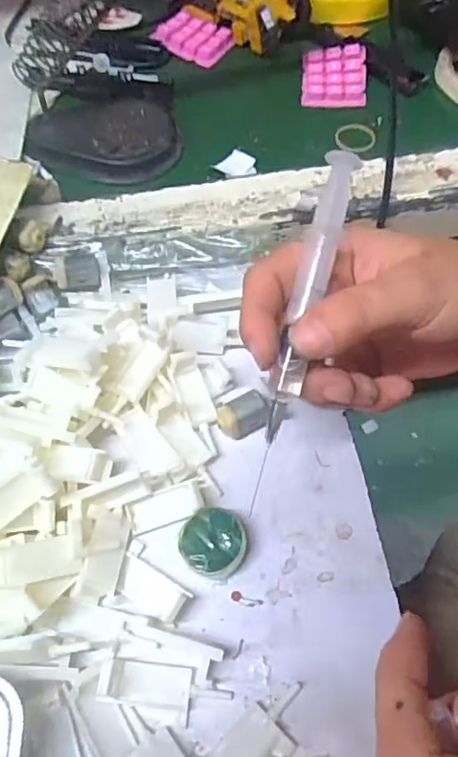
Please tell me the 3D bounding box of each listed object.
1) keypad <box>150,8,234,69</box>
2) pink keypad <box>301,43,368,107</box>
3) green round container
[{"bbox_3d":[-0.030,-0.291,0.486,0.055,0.013,0.047,32,67,16],"label":"keypad"},{"bbox_3d":[0.084,-0.243,0.458,0.049,0.015,0.054,3,62,2],"label":"pink keypad"},{"bbox_3d":[-0.008,0.083,0.287,0.030,0.017,0.031,0,62,0],"label":"green round container"}]

